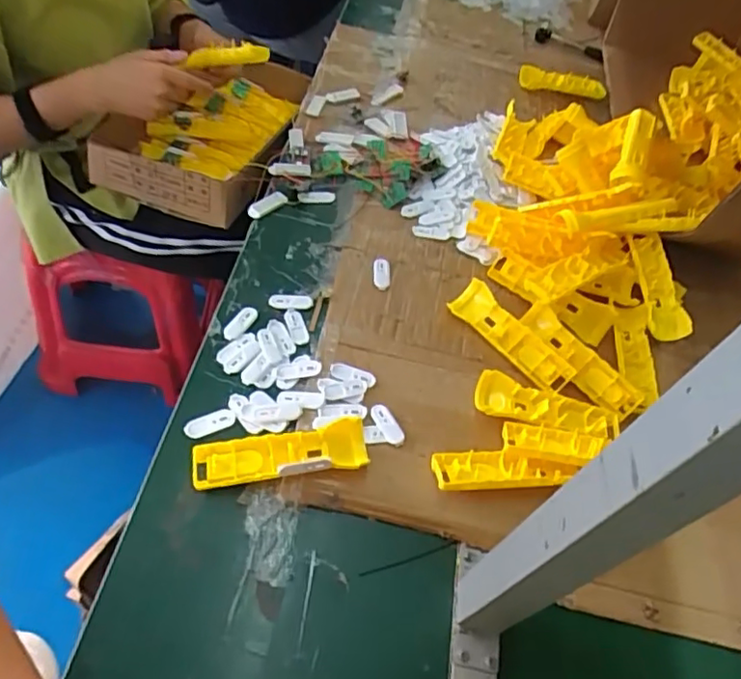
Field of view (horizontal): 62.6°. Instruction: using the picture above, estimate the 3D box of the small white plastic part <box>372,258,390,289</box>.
[{"bbox_3d":[0.014,-0.083,0.766,0.020,0.012,0.046,4,53,-10],"label":"small white plastic part"}]

